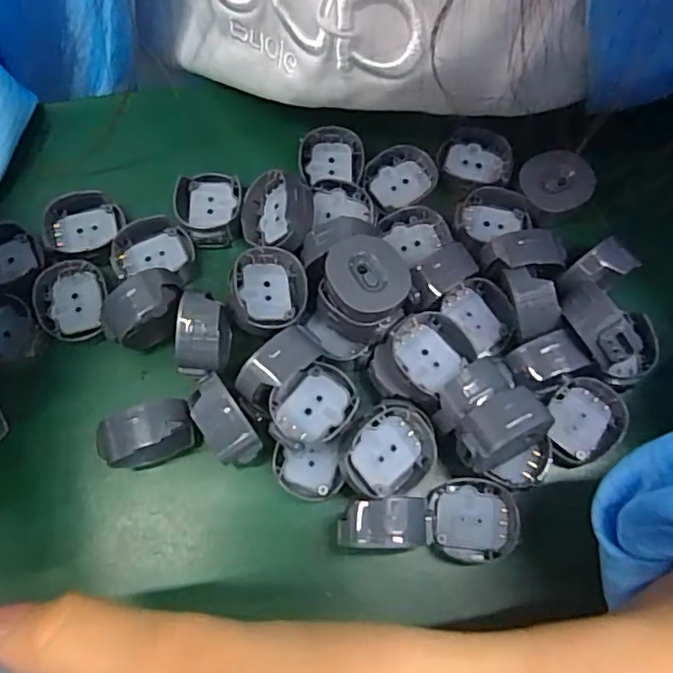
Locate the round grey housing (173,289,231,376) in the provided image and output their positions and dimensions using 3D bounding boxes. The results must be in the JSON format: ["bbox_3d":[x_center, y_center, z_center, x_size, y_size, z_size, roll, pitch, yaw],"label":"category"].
[{"bbox_3d":[-0.043,0.001,0.199,0.017,0.022,0.024,3,73,0],"label":"round grey housing"}]

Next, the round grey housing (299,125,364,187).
[{"bbox_3d":[-0.002,-0.071,0.233,0.024,0.008,0.020,-3,72,-2],"label":"round grey housing"}]

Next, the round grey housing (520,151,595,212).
[{"bbox_3d":[0.082,-0.057,0.225,0.026,0.010,0.021,10,72,3],"label":"round grey housing"}]

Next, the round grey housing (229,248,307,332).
[{"bbox_3d":[-0.023,-0.016,0.207,0.025,0.015,0.029,-1,73,-1],"label":"round grey housing"}]

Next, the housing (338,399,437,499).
[{"bbox_3d":[0.017,0.036,0.190,0.026,0.015,0.032,42,77,11],"label":"housing"}]

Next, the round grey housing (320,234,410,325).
[{"bbox_3d":[0.010,-0.016,0.200,0.027,0.024,0.027,0,73,-1],"label":"round grey housing"}]

